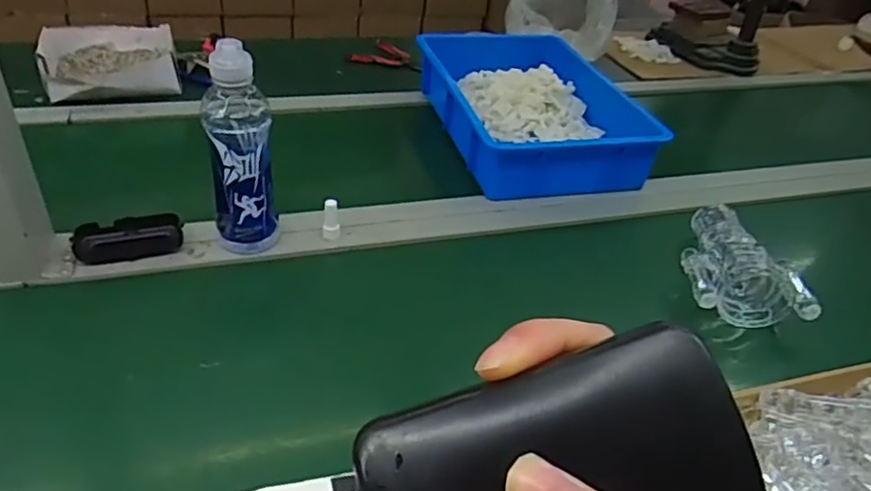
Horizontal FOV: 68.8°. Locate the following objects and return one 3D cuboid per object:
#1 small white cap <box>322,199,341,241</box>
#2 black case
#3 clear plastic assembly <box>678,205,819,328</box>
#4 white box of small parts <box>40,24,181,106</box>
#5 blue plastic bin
[{"bbox_3d":[-0.124,-0.029,0.760,0.020,0.052,0.016,-1,37,-11],"label":"small white cap"},{"bbox_3d":[-0.347,-0.009,0.725,0.110,0.031,0.049,-9,40,-21],"label":"black case"},{"bbox_3d":[0.361,0.015,0.770,0.126,0.052,0.197,9,37,3],"label":"clear plastic assembly"},{"bbox_3d":[-0.537,-0.309,1.055,0.204,0.053,0.212,-12,41,-24],"label":"white box of small parts"},{"bbox_3d":[0.152,-0.221,1.018,0.282,0.095,0.390,-5,38,-16],"label":"blue plastic bin"}]

